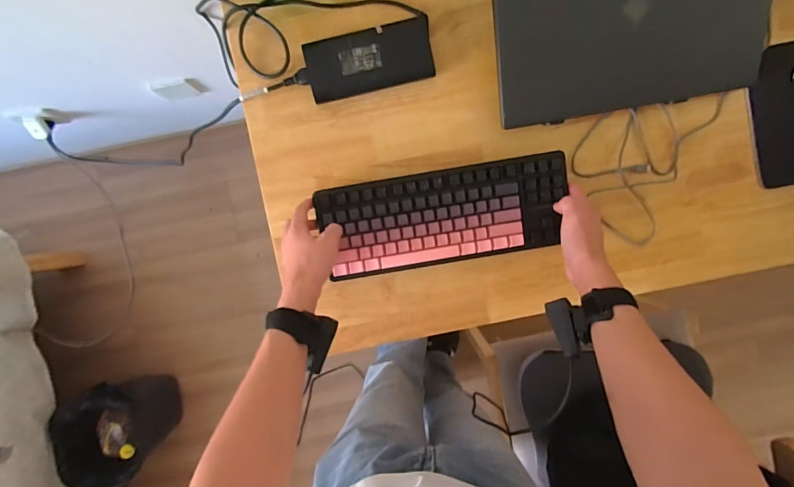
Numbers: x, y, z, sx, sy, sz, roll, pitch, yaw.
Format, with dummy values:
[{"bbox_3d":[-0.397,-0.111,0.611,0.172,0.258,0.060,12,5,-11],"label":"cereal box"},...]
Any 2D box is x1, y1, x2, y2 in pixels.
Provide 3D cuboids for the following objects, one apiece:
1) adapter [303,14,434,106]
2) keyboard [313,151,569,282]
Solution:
[{"bbox_3d":[-0.039,-0.270,0.599,0.182,0.023,0.084,-15,93,1],"label":"adapter"},{"bbox_3d":[0.067,-0.037,0.584,0.343,0.030,0.133,-10,93,1],"label":"keyboard"}]

